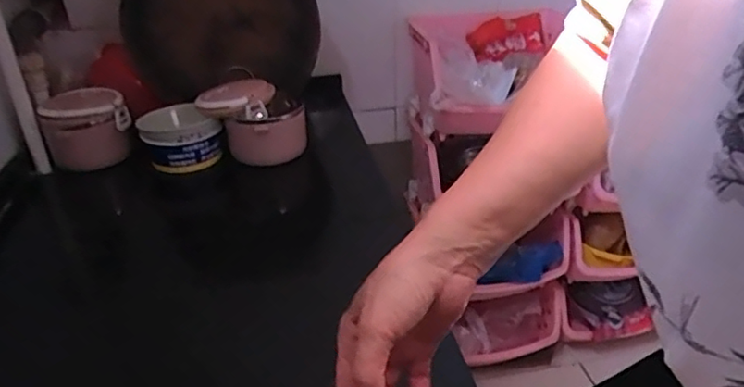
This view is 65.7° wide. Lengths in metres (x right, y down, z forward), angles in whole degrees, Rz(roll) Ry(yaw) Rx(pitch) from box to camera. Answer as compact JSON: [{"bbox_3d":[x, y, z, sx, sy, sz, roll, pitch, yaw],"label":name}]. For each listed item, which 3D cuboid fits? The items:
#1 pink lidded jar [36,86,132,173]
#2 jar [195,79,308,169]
[{"bbox_3d":[-0.523,-0.119,1.056,0.137,0.123,0.119,-17,31,-28],"label":"pink lidded jar"},{"bbox_3d":[-0.215,-0.127,1.052,0.184,0.130,0.127,-7,27,-11],"label":"jar"}]

